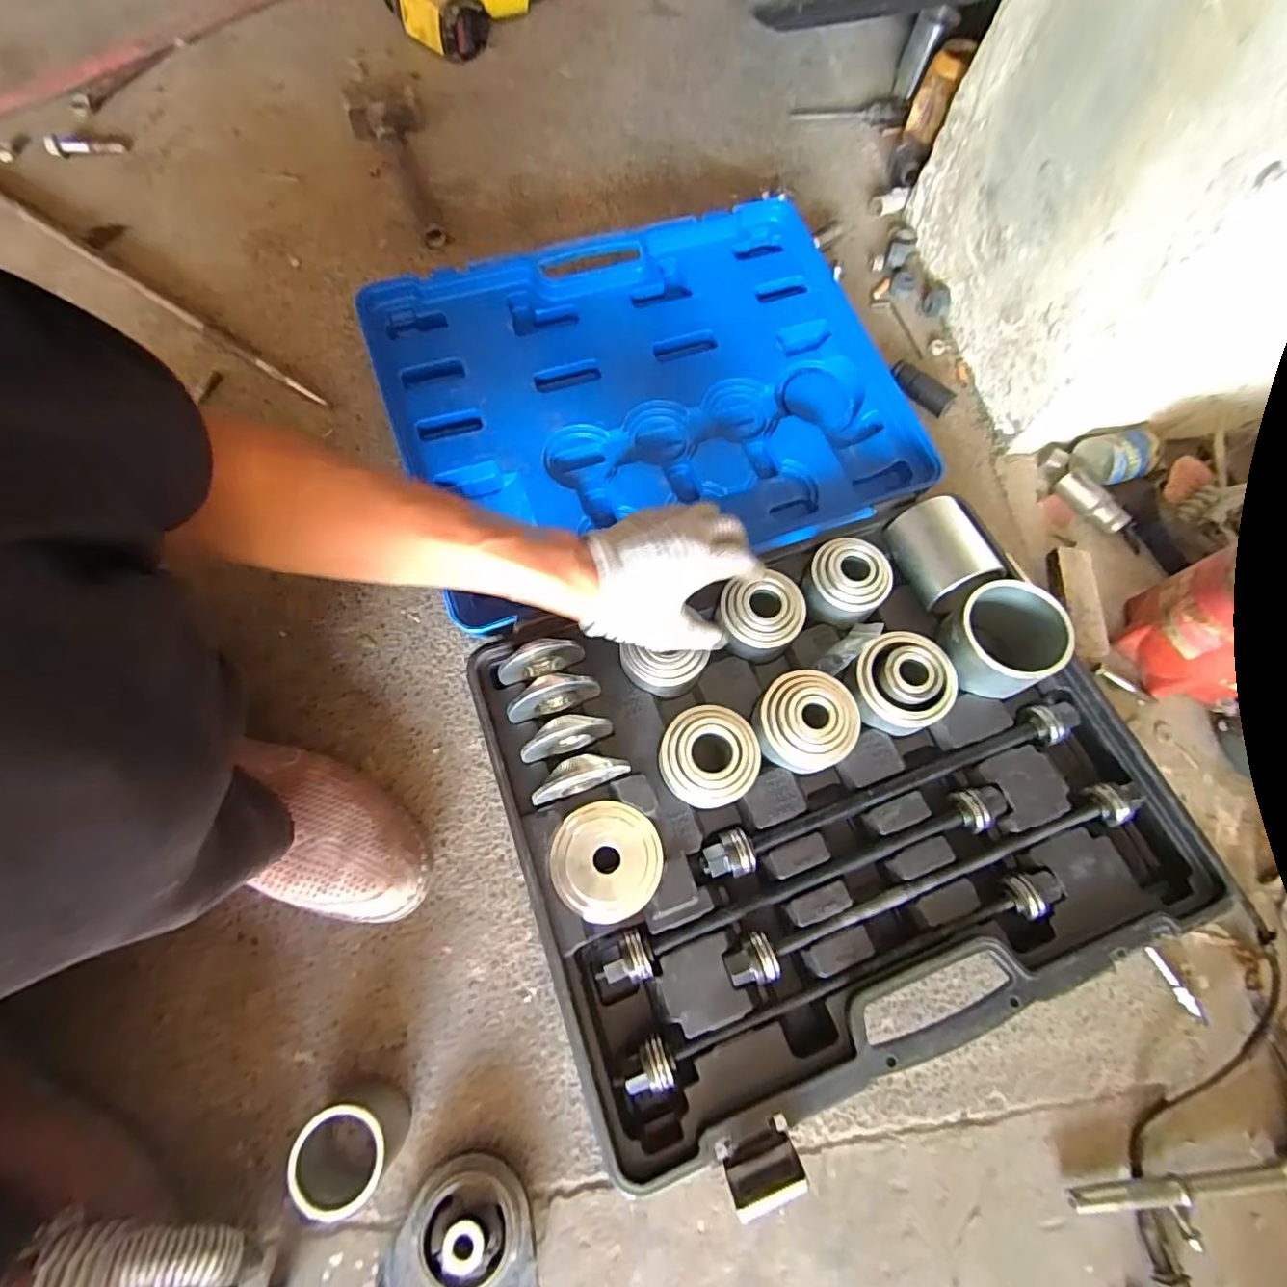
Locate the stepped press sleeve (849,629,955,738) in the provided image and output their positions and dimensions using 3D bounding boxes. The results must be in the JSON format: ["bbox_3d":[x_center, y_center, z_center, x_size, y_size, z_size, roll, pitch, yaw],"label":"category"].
[{"bbox_3d":[0.213,0.032,0.493,0.081,0.044,0.081,2,69,1],"label":"stepped press sleeve"}]

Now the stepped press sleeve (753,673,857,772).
[{"bbox_3d":[0.135,0.065,0.483,0.076,0.054,0.077,1,69,-4],"label":"stepped press sleeve"}]

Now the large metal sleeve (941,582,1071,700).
[{"bbox_3d":[0.303,-0.004,0.498,0.084,0.060,0.083,1,69,-4],"label":"large metal sleeve"}]

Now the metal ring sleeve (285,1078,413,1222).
[{"bbox_3d":[-0.193,0.333,0.392,0.057,0.059,0.060,30,71,8],"label":"metal ring sleeve"}]

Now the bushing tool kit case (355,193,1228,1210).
[{"bbox_3d":[0.081,-0.067,0.541,0.508,0.076,0.834,-18,71,-11],"label":"bushing tool kit case"}]

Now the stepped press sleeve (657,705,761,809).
[{"bbox_3d":[0.052,0.089,0.469,0.077,0.037,0.079,2,69,1],"label":"stepped press sleeve"}]

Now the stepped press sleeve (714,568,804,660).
[{"bbox_3d":[0.102,-0.020,0.514,0.074,0.057,0.064,-10,72,-5],"label":"stepped press sleeve"}]

